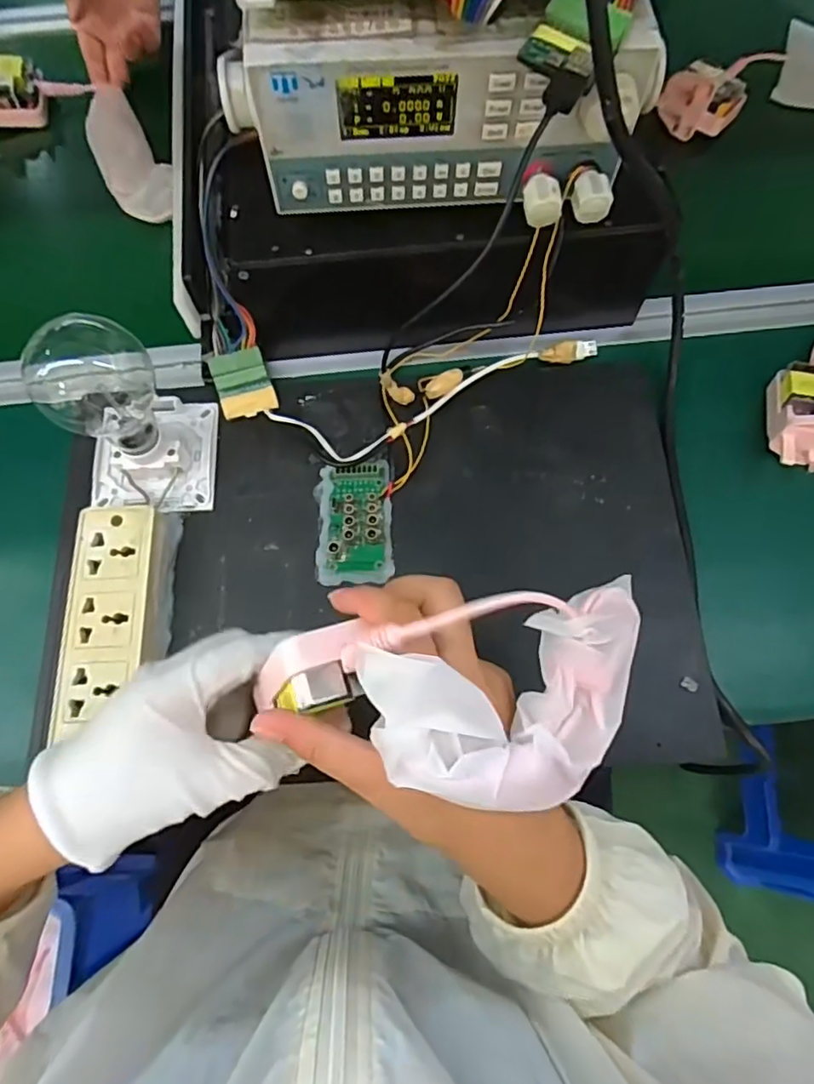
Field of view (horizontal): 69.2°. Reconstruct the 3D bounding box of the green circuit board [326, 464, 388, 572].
[{"bbox_3d":[-0.036,-0.019,0.417,0.039,0.017,0.077,0,71,3],"label":"green circuit board"}]

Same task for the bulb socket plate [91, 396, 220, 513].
[{"bbox_3d":[-0.186,-0.066,0.432,0.085,0.029,0.087,-2,71,2],"label":"bulb socket plate"}]

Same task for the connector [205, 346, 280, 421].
[{"bbox_3d":[-0.125,-0.120,0.450,0.041,0.009,0.046,-15,107,-5],"label":"connector"}]

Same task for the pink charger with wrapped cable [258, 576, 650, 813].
[{"bbox_3d":[0.025,0.067,0.247,0.164,0.040,0.081,-8,70,-3],"label":"pink charger with wrapped cable"}]

